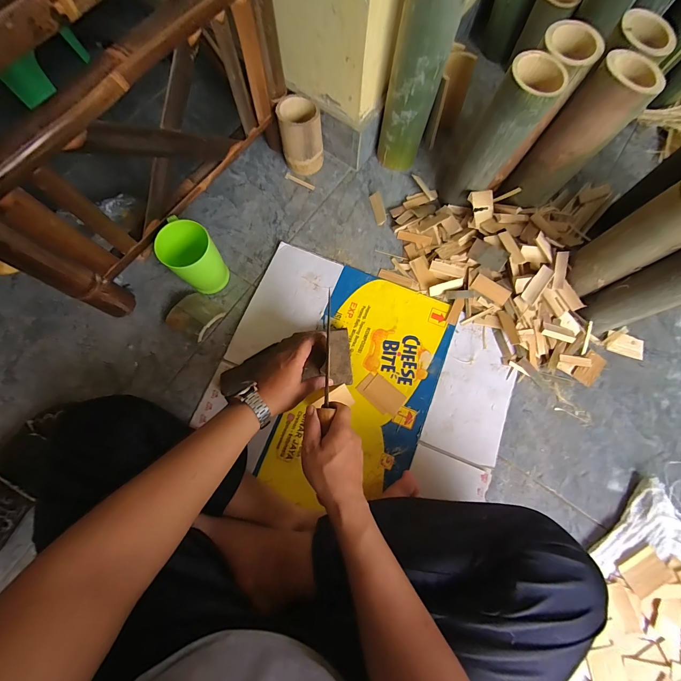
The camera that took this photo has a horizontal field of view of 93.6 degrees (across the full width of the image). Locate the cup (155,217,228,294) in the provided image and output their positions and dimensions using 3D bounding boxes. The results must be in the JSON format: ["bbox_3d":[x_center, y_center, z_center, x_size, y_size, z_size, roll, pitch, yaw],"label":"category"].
[{"bbox_3d":[-0.272,-0.149,0.589,0.108,0.134,0.082,34,77,7],"label":"cup"}]

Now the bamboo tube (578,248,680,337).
[{"bbox_3d":[0.527,-0.091,0.516,0.097,0.241,0.077,-22,77,-7],"label":"bamboo tube"}]

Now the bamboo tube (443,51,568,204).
[{"bbox_3d":[0.281,-0.354,0.576,0.087,0.239,0.089,33,77,7],"label":"bamboo tube"}]

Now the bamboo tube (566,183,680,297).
[{"bbox_3d":[0.471,-0.159,0.510,0.078,0.207,0.078,-30,78,-9],"label":"bamboo tube"}]

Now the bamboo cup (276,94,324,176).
[{"bbox_3d":[-0.083,-0.427,0.679,0.081,0.124,0.081,0,75,-2],"label":"bamboo cup"}]

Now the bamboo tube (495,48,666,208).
[{"bbox_3d":[0.406,-0.348,0.572,0.102,0.240,0.090,43,78,9],"label":"bamboo tube"}]

